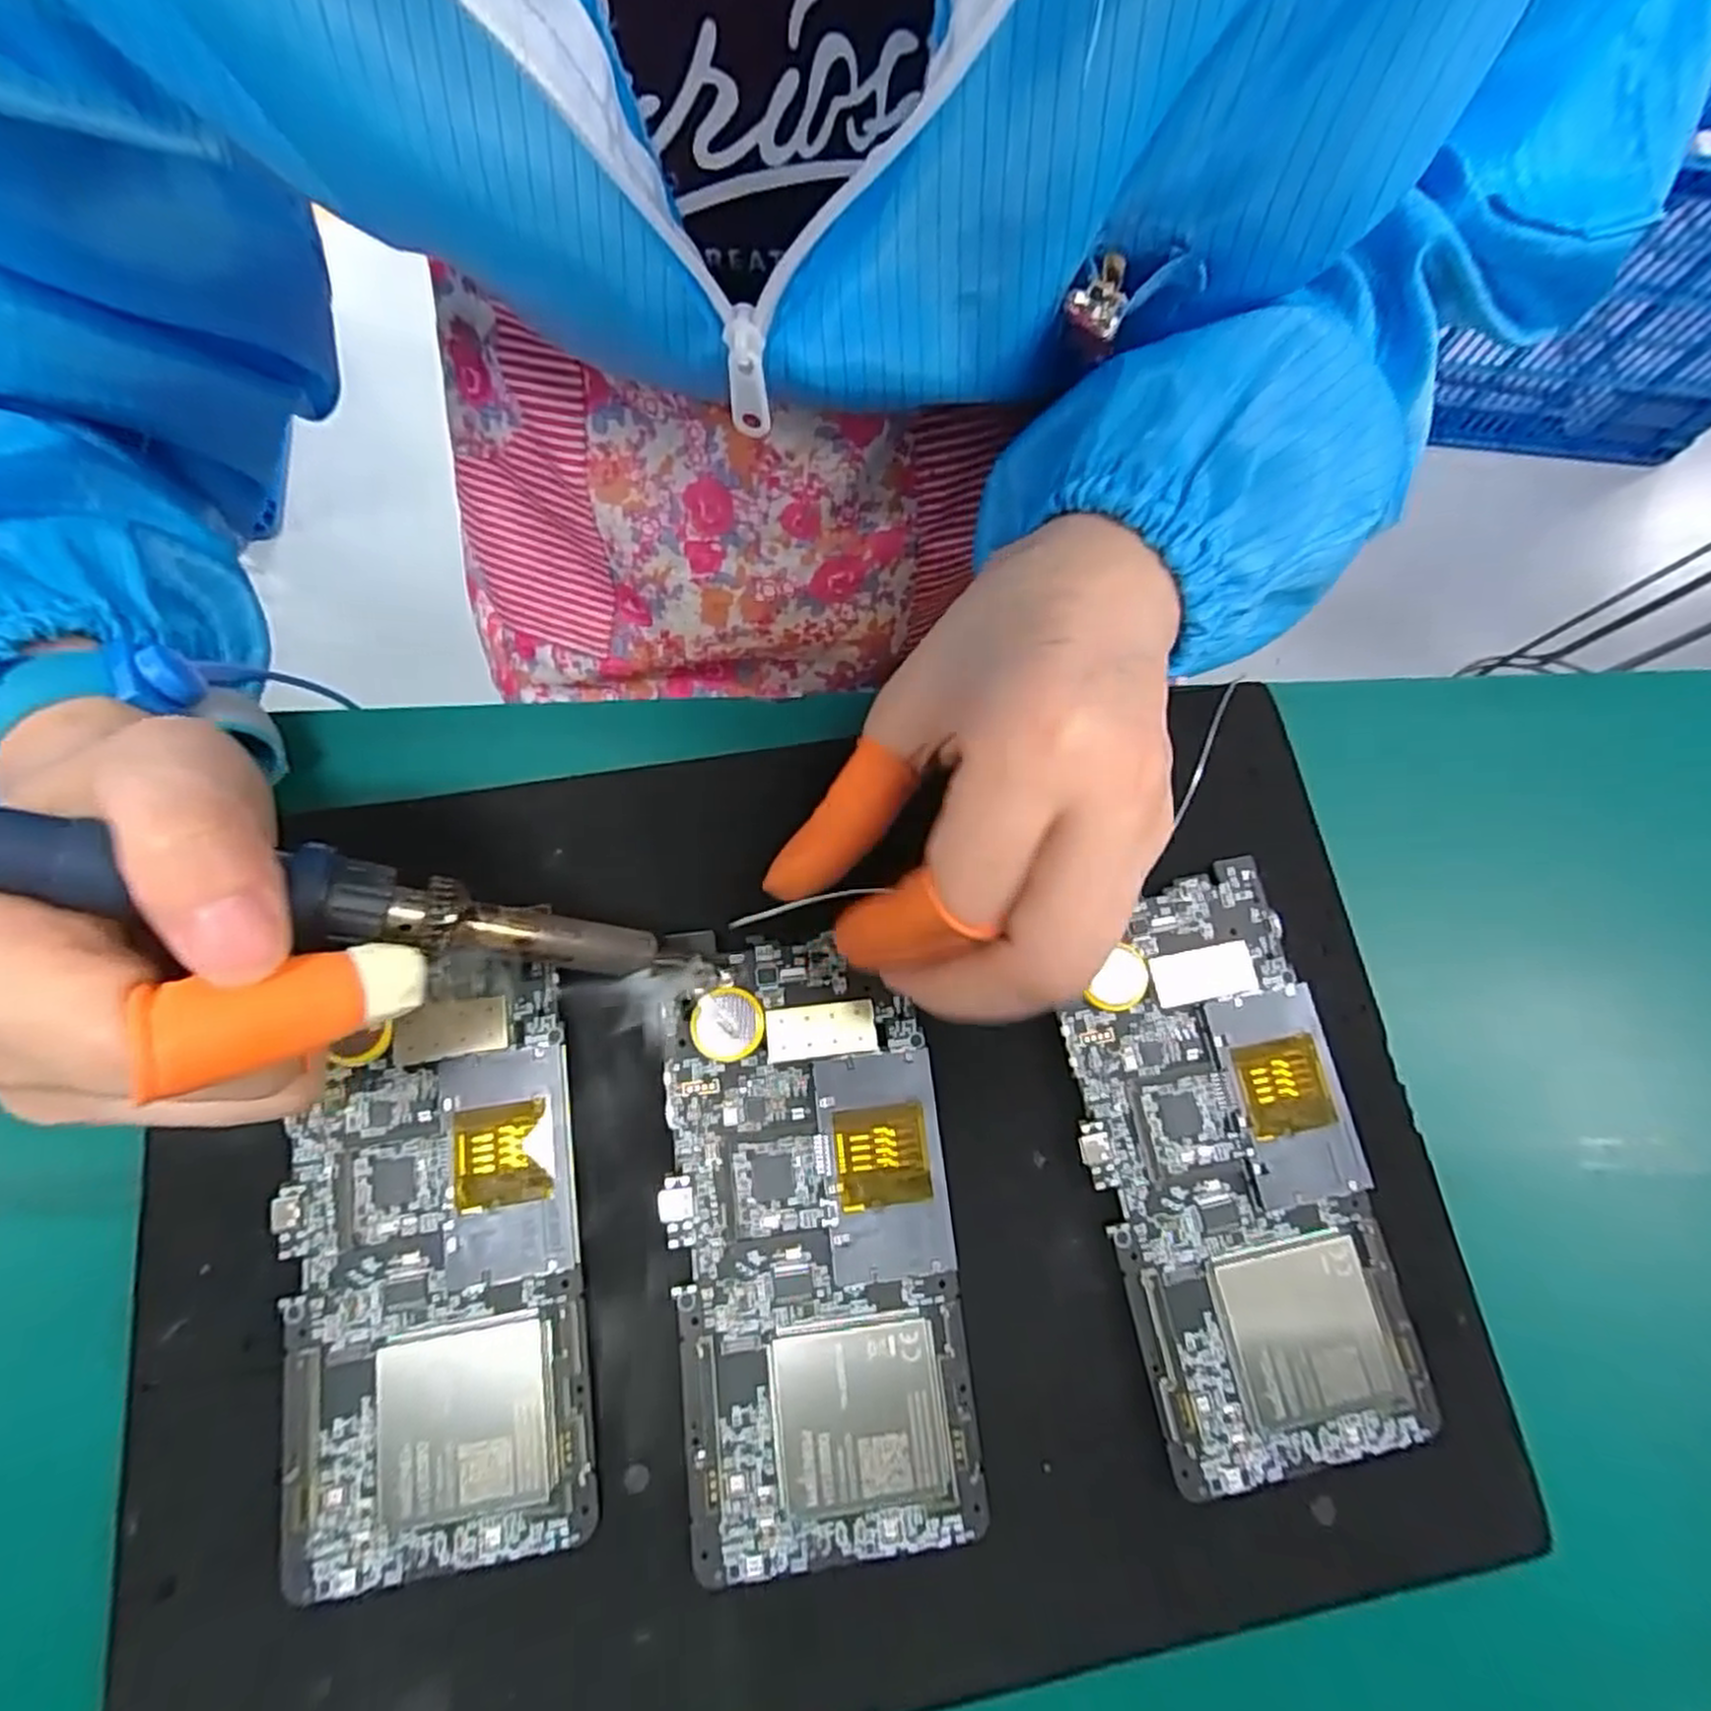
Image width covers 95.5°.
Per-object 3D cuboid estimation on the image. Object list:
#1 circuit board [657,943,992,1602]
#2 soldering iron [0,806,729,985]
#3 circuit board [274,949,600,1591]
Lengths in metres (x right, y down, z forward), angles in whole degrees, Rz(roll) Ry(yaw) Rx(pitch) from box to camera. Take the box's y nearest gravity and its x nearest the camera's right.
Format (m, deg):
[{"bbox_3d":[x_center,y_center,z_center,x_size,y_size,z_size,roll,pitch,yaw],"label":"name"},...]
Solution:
[{"bbox_3d":[-0.012,0.096,0.205,0.072,0.013,0.151,-5,75,-4],"label":"circuit board"},{"bbox_3d":[-0.135,0.004,0.148,0.240,0.020,0.016,13,68,-32],"label":"soldering iron"},{"bbox_3d":[-0.108,0.100,0.199,0.071,0.005,0.143,-9,77,-4],"label":"circuit board"}]

